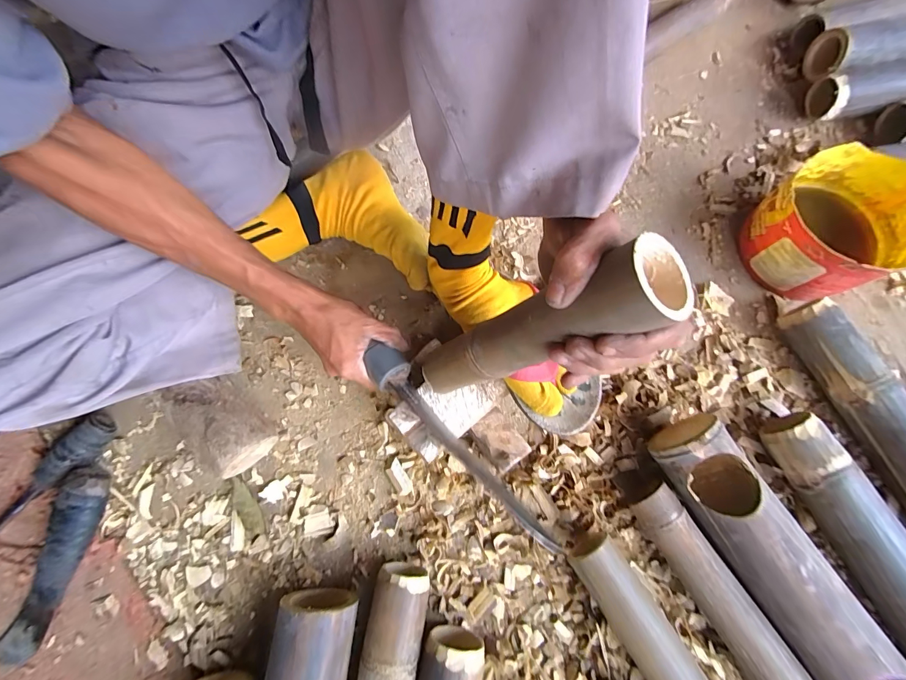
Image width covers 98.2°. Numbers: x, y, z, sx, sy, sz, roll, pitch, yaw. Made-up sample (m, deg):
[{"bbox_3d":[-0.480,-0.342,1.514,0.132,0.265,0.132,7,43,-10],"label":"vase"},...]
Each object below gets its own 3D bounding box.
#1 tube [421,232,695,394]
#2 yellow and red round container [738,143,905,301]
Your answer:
[{"bbox_3d":[0.044,0.000,0.290,0.043,0.235,0.047,0,74,-35],"label":"tube"},{"bbox_3d":[0.442,-0.135,0.468,0.147,0.105,0.150,0,76,0],"label":"yellow and red round container"}]

